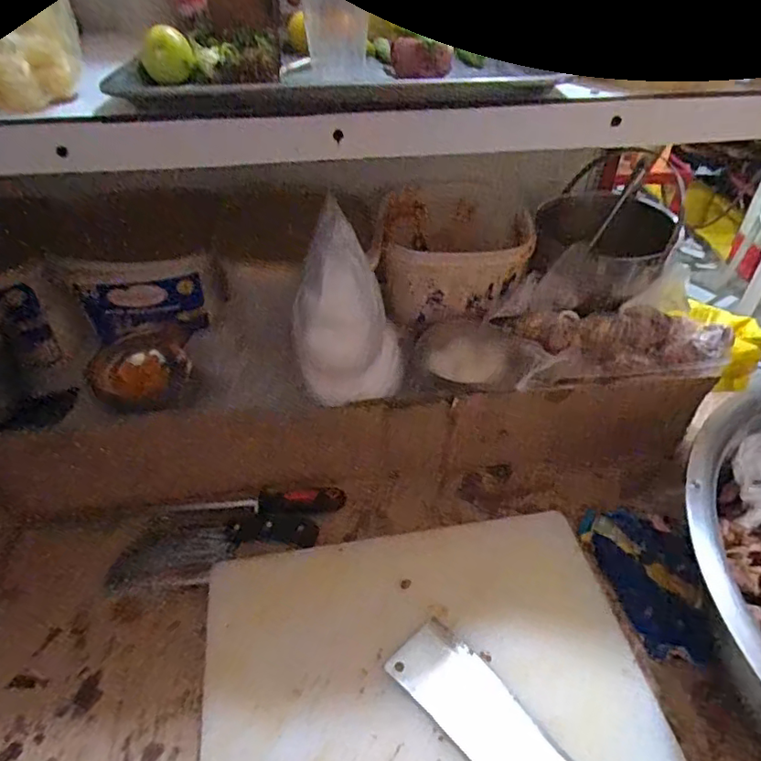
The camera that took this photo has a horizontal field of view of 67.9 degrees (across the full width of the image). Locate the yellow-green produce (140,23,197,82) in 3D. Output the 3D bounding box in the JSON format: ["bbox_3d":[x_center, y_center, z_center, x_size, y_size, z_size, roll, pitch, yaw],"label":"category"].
[{"bbox_3d":[-0.183,-0.282,0.488,0.042,0.037,0.035,-13,43,-14],"label":"yellow-green produce"}]

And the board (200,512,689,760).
[{"bbox_3d":[0.044,0.292,0.588,0.436,0.033,0.311,-6,42,-7],"label":"board"}]

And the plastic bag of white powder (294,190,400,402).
[{"bbox_3d":[-0.035,-0.068,0.641,0.120,0.221,0.075,1,41,1],"label":"plastic bag of white powder"}]

